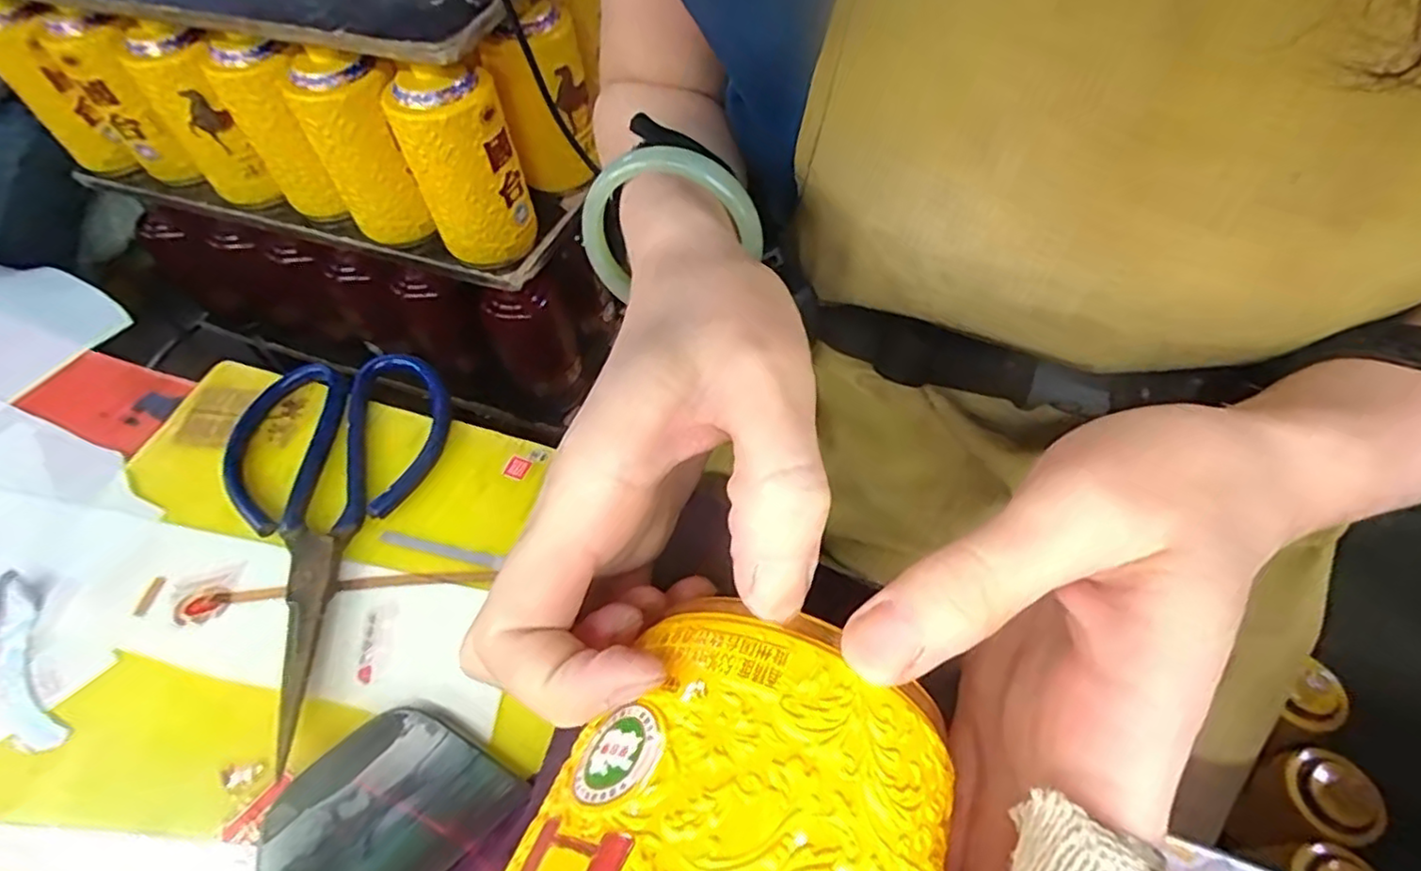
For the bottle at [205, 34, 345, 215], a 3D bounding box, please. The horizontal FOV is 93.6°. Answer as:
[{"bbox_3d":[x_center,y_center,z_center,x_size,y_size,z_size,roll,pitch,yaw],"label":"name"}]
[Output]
[{"bbox_3d":[-0.399,-0.284,0.626,0.080,0.156,0.062,33,64,23],"label":"bottle"}]

